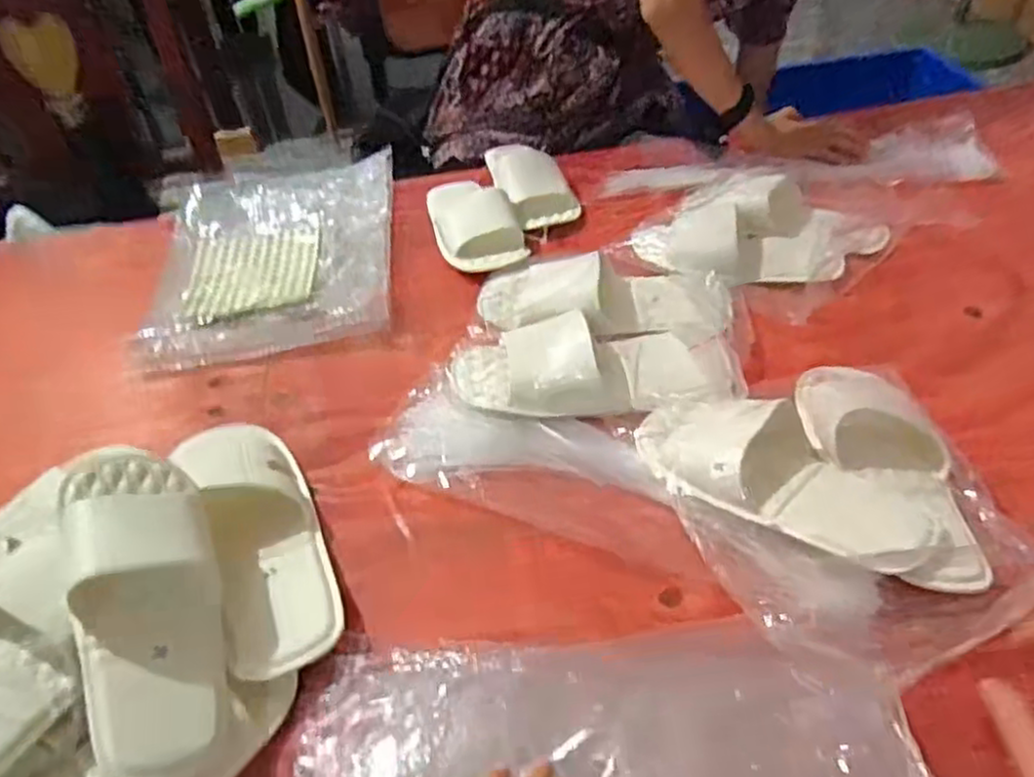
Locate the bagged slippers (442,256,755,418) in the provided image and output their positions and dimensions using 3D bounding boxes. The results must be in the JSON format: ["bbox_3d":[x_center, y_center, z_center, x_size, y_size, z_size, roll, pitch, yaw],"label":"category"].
[{"bbox_3d":[0.082,-0.069,0.736,0.275,0.061,0.233,2,46,9],"label":"bagged slippers"}]

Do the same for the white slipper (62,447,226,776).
[{"bbox_3d":[-0.267,0.157,0.518,0.093,0.070,0.232,-1,55,-37],"label":"white slipper"}]

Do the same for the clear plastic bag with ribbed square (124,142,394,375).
[{"bbox_3d":[-0.309,-0.207,0.934,0.285,0.030,0.457,-9,46,-2],"label":"clear plastic bag with ribbed square"}]

